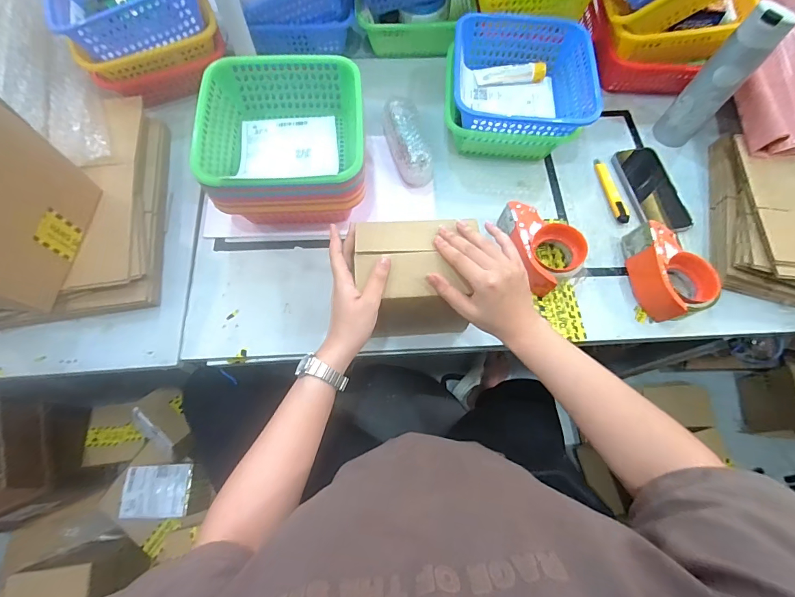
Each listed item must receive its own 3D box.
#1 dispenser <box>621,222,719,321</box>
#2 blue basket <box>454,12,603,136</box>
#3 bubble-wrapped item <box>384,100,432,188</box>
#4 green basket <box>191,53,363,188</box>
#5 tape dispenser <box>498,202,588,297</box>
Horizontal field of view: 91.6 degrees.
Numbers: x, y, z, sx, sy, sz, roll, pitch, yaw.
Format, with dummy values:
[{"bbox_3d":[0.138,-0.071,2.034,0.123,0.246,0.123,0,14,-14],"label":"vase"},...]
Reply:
[{"bbox_3d":[0.412,-0.044,0.587,0.087,0.060,0.145,-8,70,-4],"label":"dispenser"},{"bbox_3d":[0.202,-0.365,0.653,0.220,0.082,0.222,3,69,0],"label":"blue basket"},{"bbox_3d":[0.021,-0.270,0.666,0.064,0.059,0.159,-15,70,-7],"label":"bubble-wrapped item"},{"bbox_3d":[-0.163,-0.245,0.569,0.219,0.085,0.215,-6,70,-3],"label":"green basket"},{"bbox_3d":[0.222,-0.087,0.596,0.090,0.068,0.142,-20,71,-8],"label":"tape dispenser"}]

